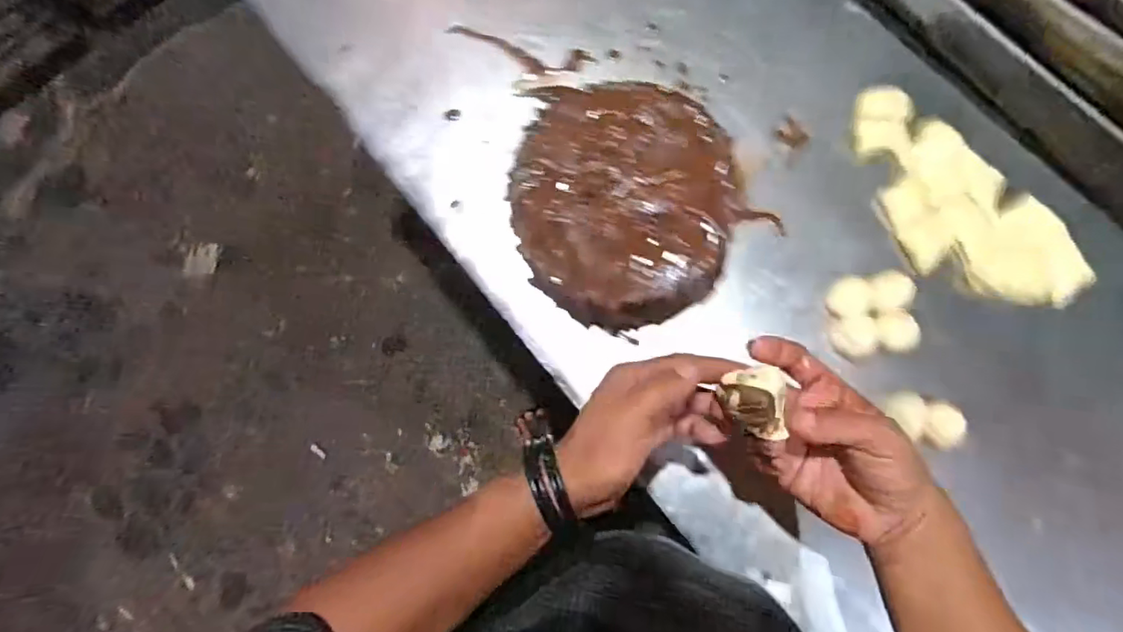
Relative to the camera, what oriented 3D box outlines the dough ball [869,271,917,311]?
[{"bbox_3d":[0.282,-0.022,0.485,0.035,0.020,0.035,0,81,3],"label":"dough ball"}]

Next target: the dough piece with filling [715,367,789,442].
[{"bbox_3d":[0.114,0.050,0.336,0.038,0.022,0.039,0,81,3],"label":"dough piece with filling"}]

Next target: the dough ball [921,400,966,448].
[{"bbox_3d":[0.312,0.090,0.463,0.032,0.018,0.036,6,82,4],"label":"dough ball"}]

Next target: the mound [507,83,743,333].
[{"bbox_3d":[0.052,-0.092,0.481,0.187,0.069,0.194,2,82,4],"label":"mound"}]

